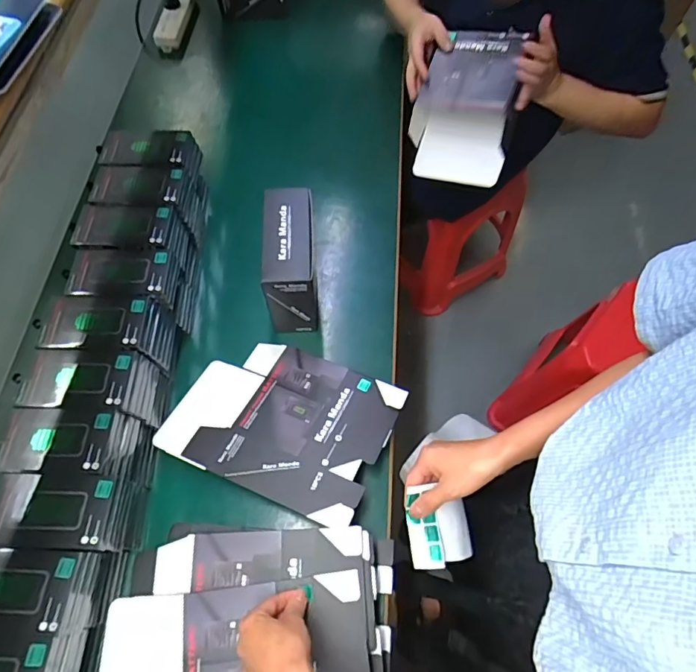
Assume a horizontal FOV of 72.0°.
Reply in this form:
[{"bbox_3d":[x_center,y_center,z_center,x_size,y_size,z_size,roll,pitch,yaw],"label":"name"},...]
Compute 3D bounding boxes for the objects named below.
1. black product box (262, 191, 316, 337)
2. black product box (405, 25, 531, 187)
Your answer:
[{"bbox_3d":[-0.087,-0.110,0.740,0.067,0.171,0.152,-2,64,-2],"label":"black product box"},{"bbox_3d":[0.209,-0.414,0.865,0.166,0.058,0.257,10,108,5],"label":"black product box"}]

